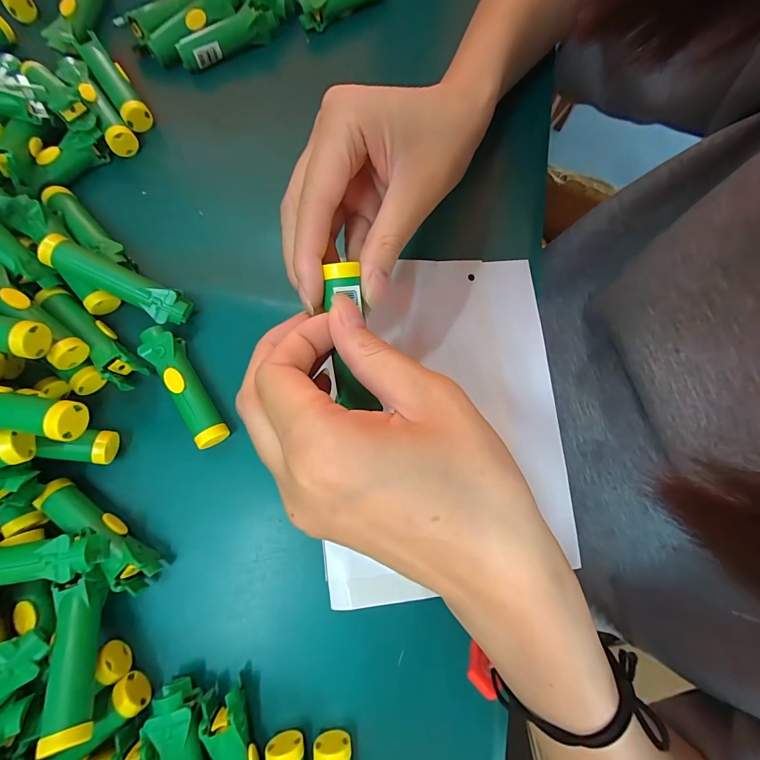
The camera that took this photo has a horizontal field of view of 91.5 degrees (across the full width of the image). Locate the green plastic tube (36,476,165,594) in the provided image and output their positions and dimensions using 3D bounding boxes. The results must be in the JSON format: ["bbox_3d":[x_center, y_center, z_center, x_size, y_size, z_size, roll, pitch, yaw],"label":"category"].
[{"bbox_3d":[-0.158,0.088,0.214,0.079,0.024,0.018,39,80,6],"label":"green plastic tube"}]

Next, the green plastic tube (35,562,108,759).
[{"bbox_3d":[-0.155,0.137,0.187,0.022,0.019,0.074,-16,60,-5],"label":"green plastic tube"}]

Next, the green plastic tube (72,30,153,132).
[{"bbox_3d":[-0.199,-0.223,0.277,0.019,0.019,0.074,-34,81,-8],"label":"green plastic tube"}]

